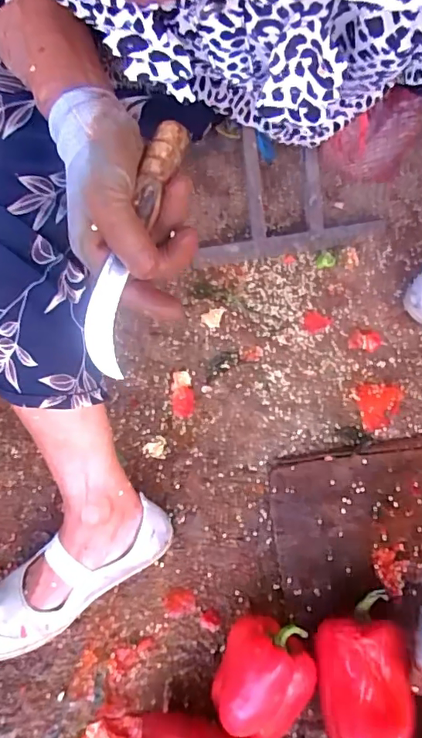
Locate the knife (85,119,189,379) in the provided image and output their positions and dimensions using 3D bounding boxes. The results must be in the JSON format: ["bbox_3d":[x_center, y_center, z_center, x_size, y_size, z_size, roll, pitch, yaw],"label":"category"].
[{"bbox_3d":[-0.049,-0.083,0.341,0.030,0.015,0.175,18,84,12],"label":"knife"}]

